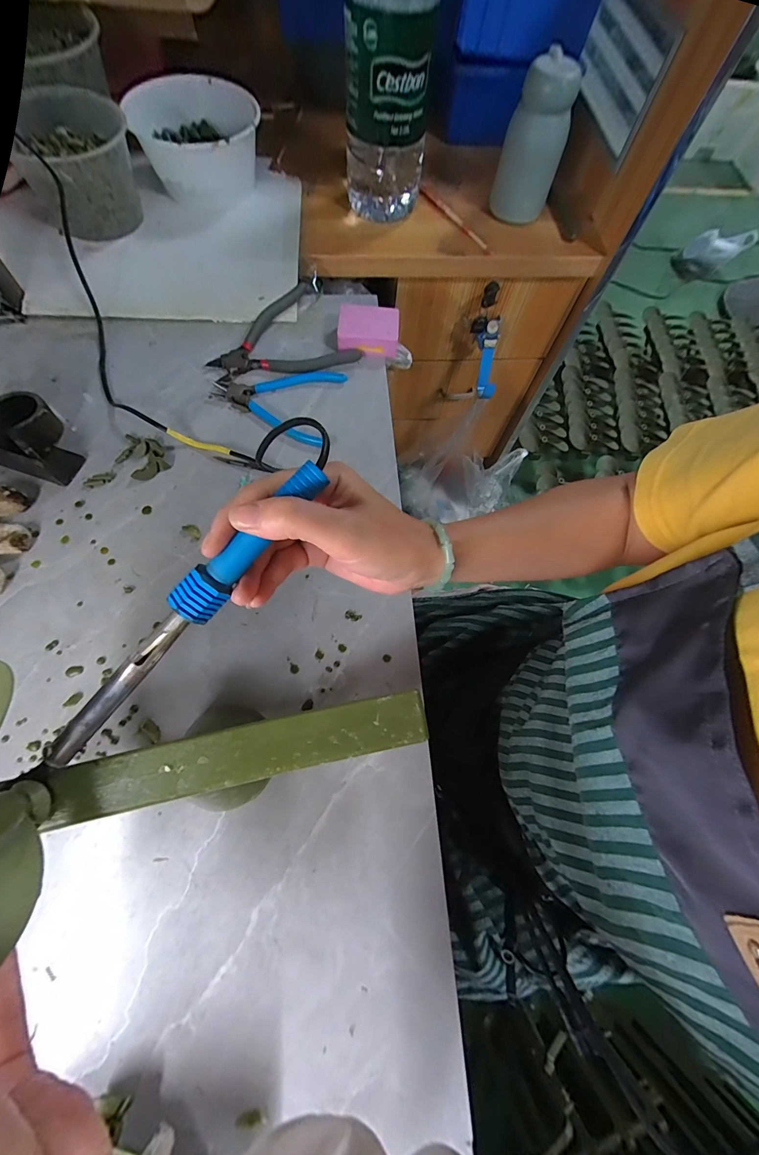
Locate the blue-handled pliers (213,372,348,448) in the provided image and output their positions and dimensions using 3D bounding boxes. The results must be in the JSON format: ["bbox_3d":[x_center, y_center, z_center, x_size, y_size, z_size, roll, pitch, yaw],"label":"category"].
[{"bbox_3d":[-0.117,-0.215,0.449,0.141,0.010,0.107,19,70,4],"label":"blue-handled pliers"}]

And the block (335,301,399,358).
[{"bbox_3d":[-0.013,-0.310,0.481,0.074,0.029,0.058,8,70,0],"label":"block"}]

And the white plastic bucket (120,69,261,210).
[{"bbox_3d":[-0.251,-0.608,0.543,0.149,0.083,0.161,1,70,-2],"label":"white plastic bucket"}]

